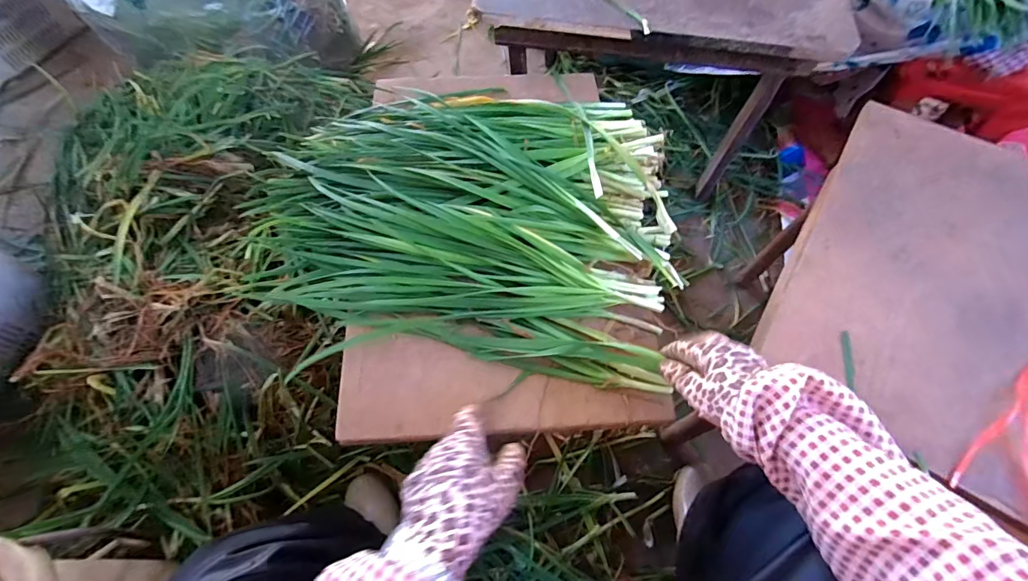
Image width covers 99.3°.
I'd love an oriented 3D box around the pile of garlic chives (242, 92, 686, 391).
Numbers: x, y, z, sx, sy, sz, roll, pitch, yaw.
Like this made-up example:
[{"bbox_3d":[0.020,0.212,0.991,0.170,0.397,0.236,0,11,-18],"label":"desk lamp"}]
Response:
[{"bbox_3d":[-0.060,-0.093,0.525,0.482,0.073,0.369,3,64,2],"label":"pile of garlic chives"}]

